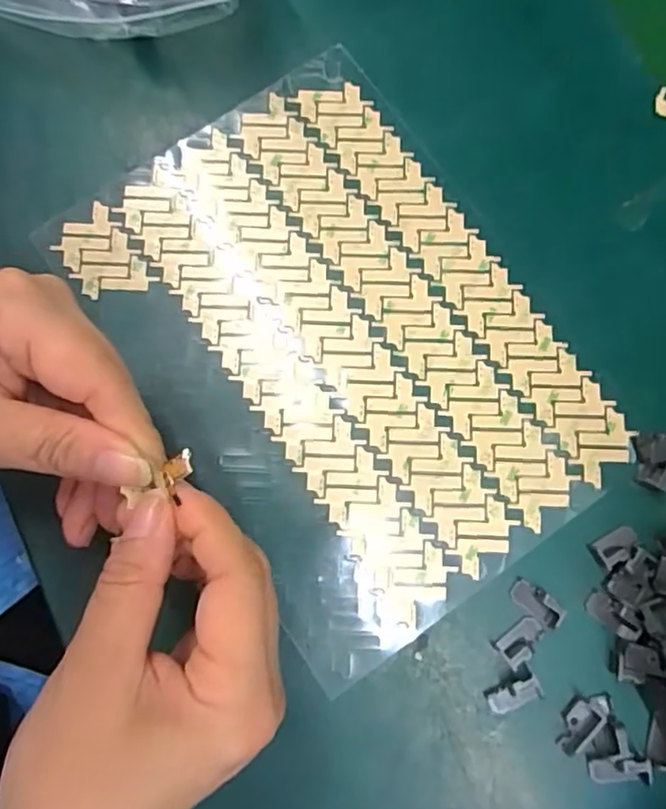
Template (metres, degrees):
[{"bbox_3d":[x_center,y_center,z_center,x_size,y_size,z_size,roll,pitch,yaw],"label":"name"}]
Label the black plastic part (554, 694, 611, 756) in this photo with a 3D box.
[{"bbox_3d":[0.099,0.127,0.250,0.011,0.011,0.027,42,82,8],"label":"black plastic part"}]

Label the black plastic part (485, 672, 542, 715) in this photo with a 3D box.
[{"bbox_3d":[0.073,0.118,0.254,0.021,0.009,0.011,-25,80,-4],"label":"black plastic part"}]

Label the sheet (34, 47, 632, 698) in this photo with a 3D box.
[{"bbox_3d":[0.001,-0.027,0.283,0.167,0.004,0.242,-33,81,-6],"label":"sheet"}]

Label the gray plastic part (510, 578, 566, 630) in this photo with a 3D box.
[{"bbox_3d":[0.085,0.082,0.260,0.023,0.008,0.010,38,82,7],"label":"gray plastic part"}]

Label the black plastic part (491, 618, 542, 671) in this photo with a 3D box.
[{"bbox_3d":[0.078,0.097,0.258,0.021,0.008,0.012,-41,82,-7],"label":"black plastic part"}]

